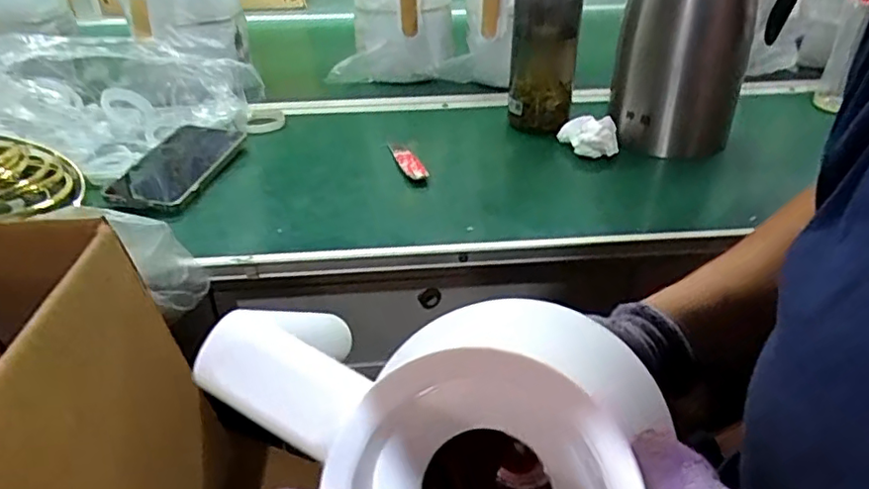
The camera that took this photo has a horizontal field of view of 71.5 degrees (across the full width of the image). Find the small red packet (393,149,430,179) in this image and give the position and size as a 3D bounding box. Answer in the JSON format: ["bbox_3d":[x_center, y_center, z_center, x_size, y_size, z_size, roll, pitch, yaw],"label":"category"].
[{"bbox_3d":[-0.027,-0.087,0.637,0.021,0.005,0.074,-13,34,-18],"label":"small red packet"}]

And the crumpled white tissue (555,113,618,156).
[{"bbox_3d":[0.169,-0.123,0.661,0.045,0.033,0.062,-10,34,-14],"label":"crumpled white tissue"}]

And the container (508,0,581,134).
[{"bbox_3d":[0.114,-0.260,0.700,0.108,0.222,0.095,4,33,7],"label":"container"}]

